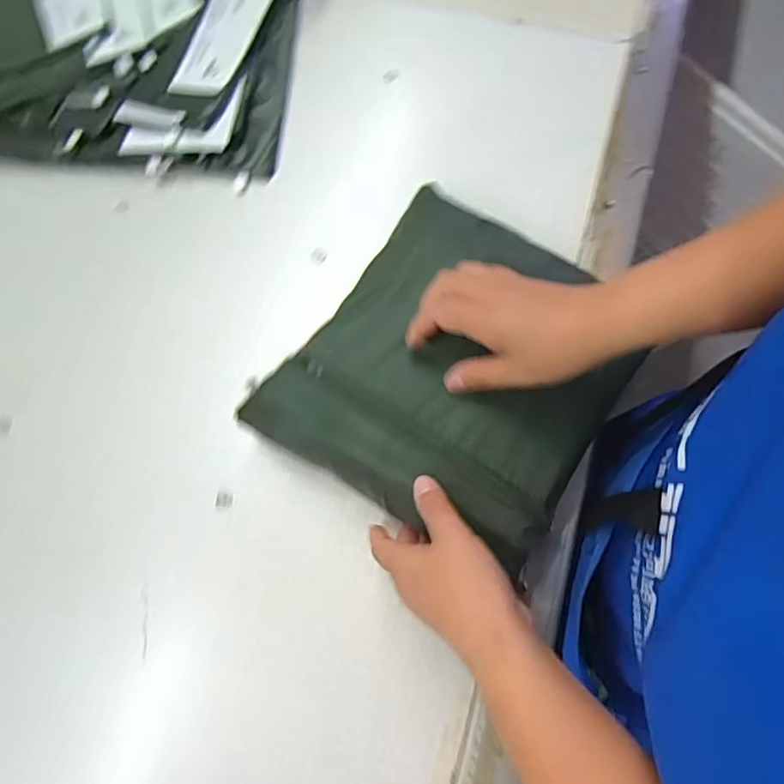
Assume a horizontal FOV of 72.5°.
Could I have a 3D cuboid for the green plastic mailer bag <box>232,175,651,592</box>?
[{"bbox_3d":[0.052,-0.028,0.421,0.233,0.037,0.256,31,75,9],"label":"green plastic mailer bag"}]

